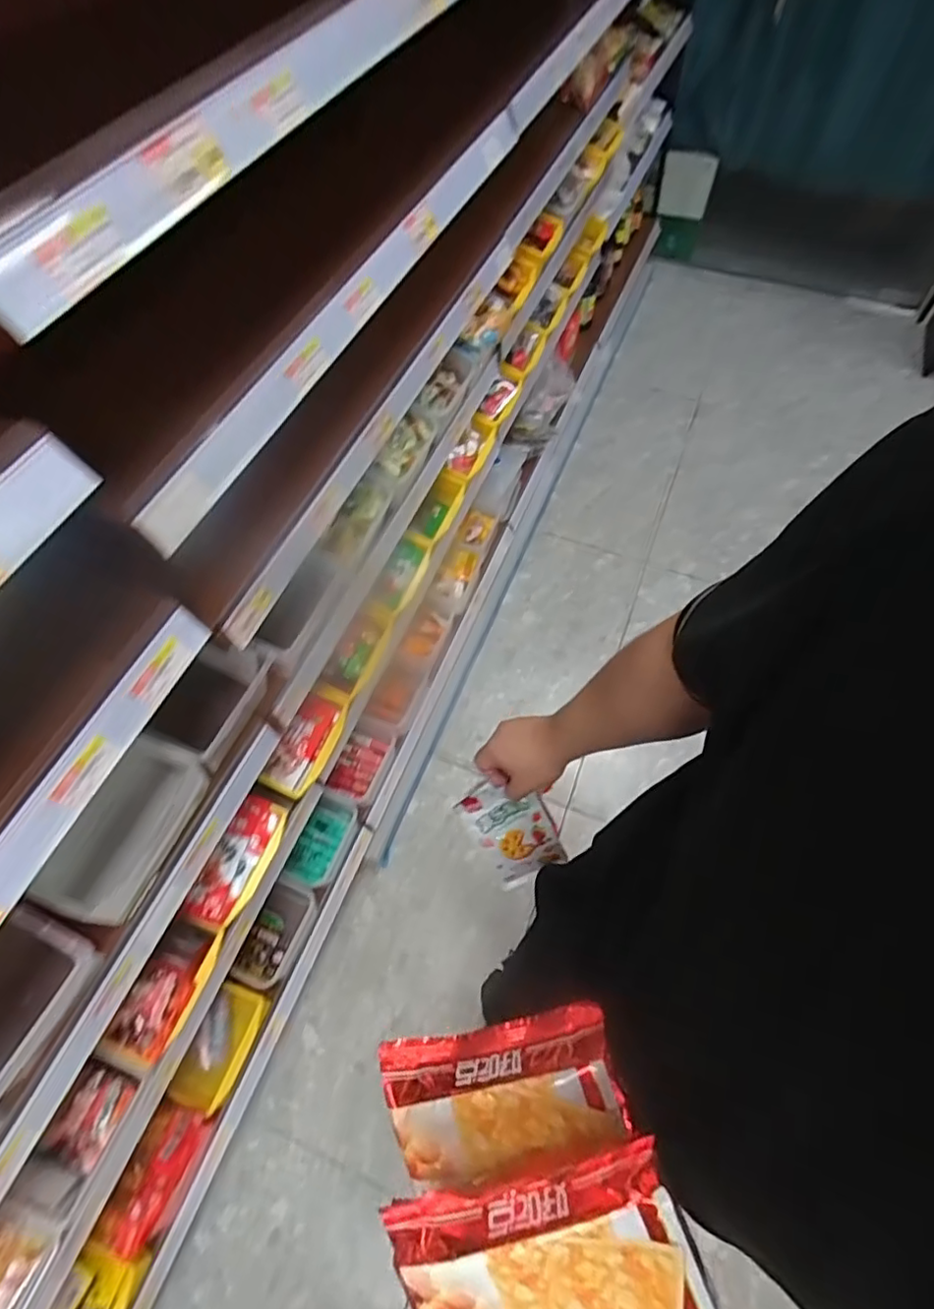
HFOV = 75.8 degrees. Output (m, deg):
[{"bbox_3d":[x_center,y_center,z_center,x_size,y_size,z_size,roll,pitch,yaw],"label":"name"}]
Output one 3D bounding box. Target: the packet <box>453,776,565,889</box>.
[{"bbox_3d":[0.060,0.221,0.728,0.093,0.162,0.017,-23,27,12],"label":"packet"}]

